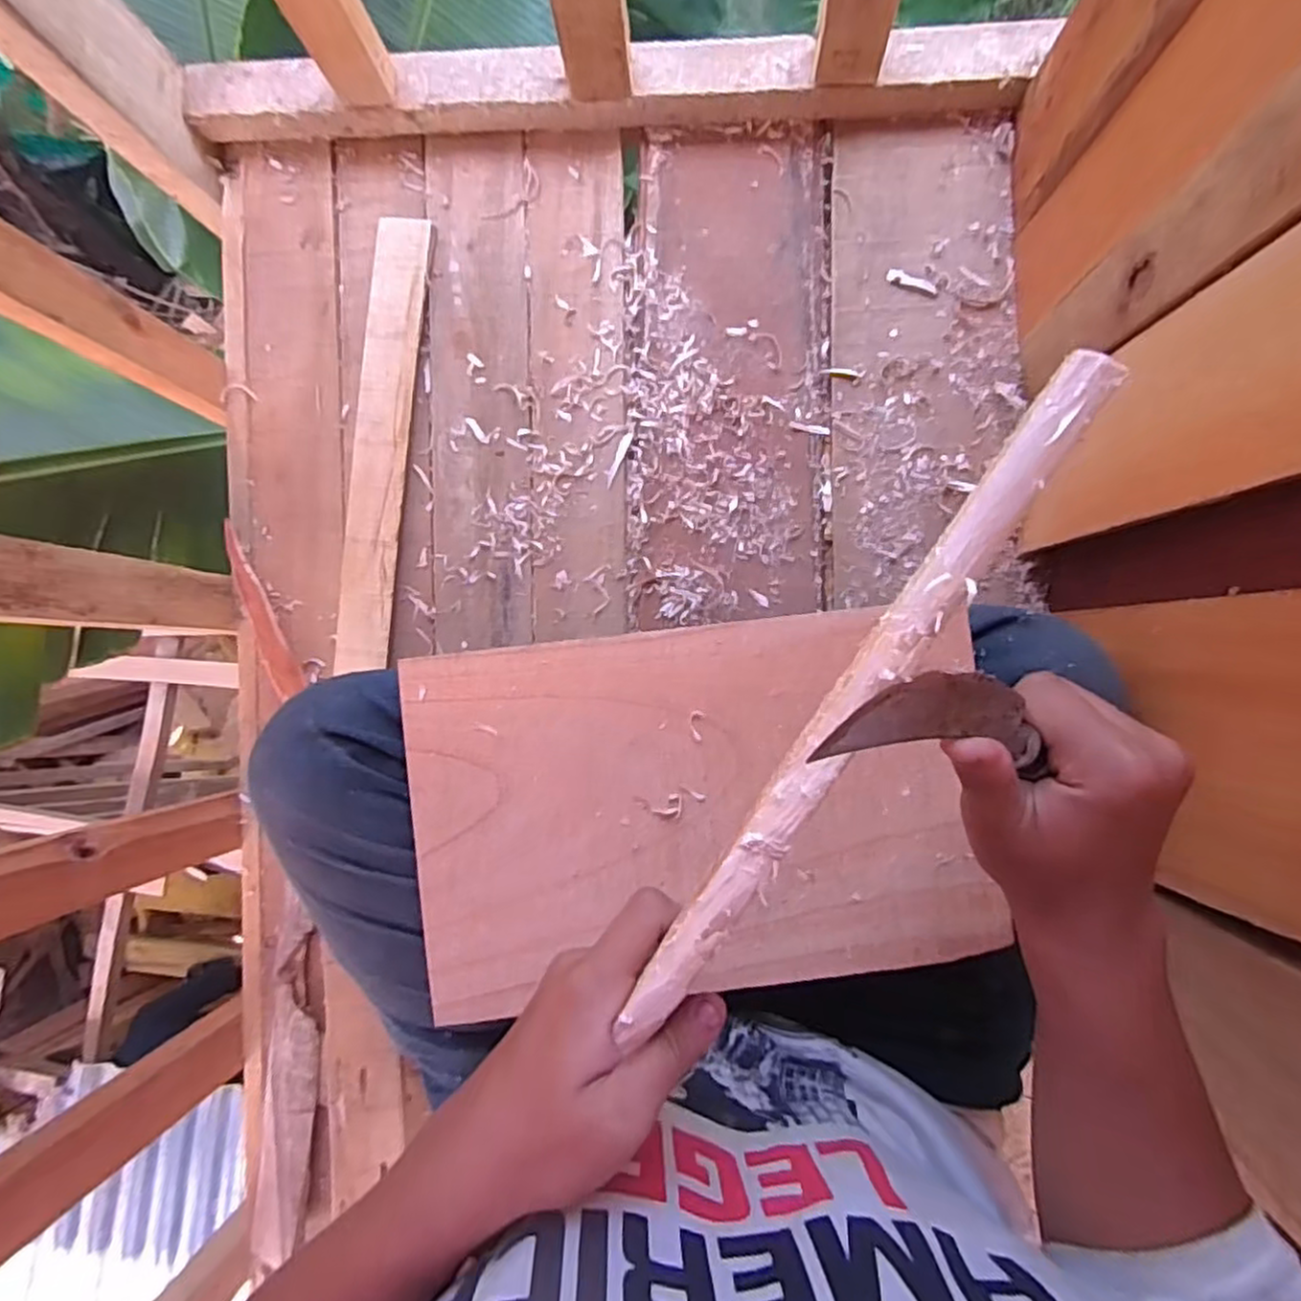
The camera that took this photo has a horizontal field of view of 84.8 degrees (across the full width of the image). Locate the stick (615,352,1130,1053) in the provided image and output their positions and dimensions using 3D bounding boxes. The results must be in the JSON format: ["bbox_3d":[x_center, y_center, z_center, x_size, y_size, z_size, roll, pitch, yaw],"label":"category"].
[{"bbox_3d":[0.055,0.033,0.225,0.017,0.016,0.259,31,109,5],"label":"stick"}]

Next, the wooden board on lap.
[{"bbox_3d":[0.023,0.088,0.405,0.307,0.007,0.200,-7,86,-1],"label":"wooden board on lap"}]

